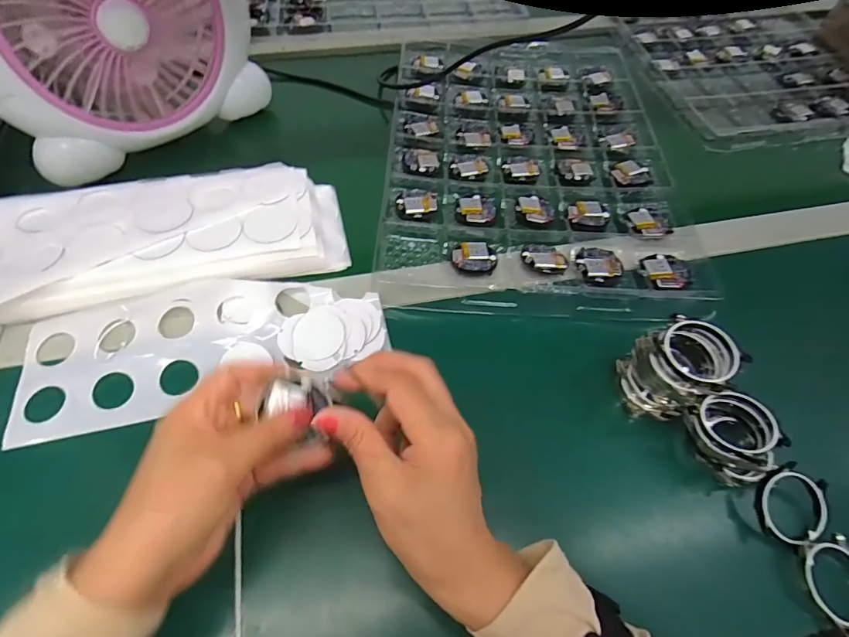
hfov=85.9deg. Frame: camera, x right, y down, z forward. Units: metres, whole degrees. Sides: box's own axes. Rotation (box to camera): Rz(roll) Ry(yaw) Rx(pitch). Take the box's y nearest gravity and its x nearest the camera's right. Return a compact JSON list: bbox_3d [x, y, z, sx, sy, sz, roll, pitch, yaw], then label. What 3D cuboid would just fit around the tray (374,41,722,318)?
[{"bbox_3d":[0.115,-0.192,0.509,0.299,0.015,0.450,3,57,0],"label":"tray"}]

